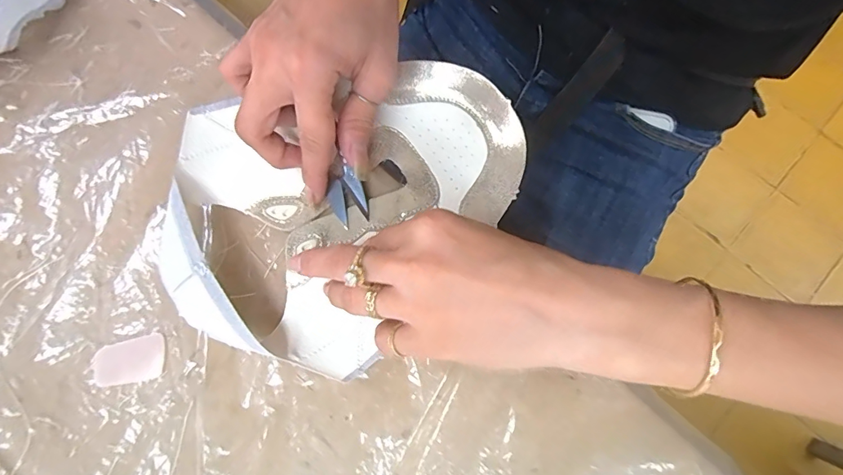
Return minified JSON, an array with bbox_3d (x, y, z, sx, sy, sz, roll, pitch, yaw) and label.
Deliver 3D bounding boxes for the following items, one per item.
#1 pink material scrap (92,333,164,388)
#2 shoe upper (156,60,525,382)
[{"bbox_3d":[-0.168,0.071,0.256,0.039,0.004,0.024,-14,77,-3],"label":"pink material scrap"},{"bbox_3d":[-0.050,-0.034,0.267,0.166,0.035,0.214,42,80,9],"label":"shoe upper"}]

